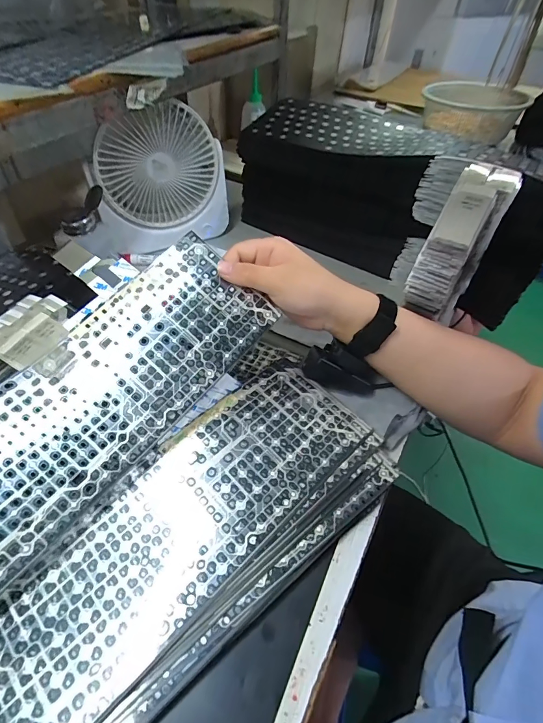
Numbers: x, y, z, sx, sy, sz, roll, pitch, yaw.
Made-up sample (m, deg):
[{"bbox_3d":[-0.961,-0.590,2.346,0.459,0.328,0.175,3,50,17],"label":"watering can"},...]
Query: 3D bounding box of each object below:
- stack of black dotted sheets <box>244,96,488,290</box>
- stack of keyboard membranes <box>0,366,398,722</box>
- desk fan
[{"bbox_3d":[0.109,-0.258,0.556,0.311,0.169,0.131,29,54,21],"label":"stack of black dotted sheets"},{"bbox_3d":[-0.096,0.159,0.284,0.435,0.034,0.152,-32,57,-26],"label":"stack of keyboard membranes"},{"bbox_3d":[-0.164,-0.251,0.526,0.203,0.183,0.078,-26,55,-23],"label":"desk fan"}]

